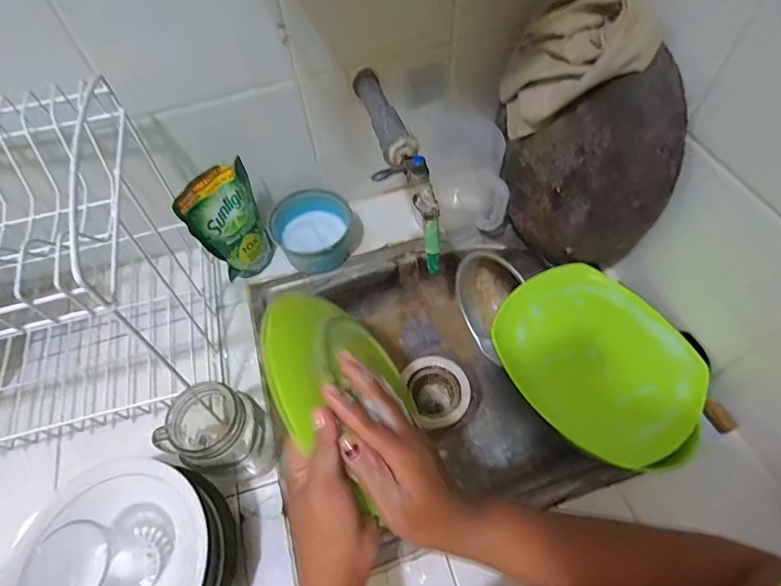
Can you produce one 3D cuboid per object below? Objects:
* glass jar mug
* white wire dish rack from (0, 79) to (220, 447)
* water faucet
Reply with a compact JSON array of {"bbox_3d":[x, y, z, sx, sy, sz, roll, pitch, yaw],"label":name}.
[{"bbox_3d":[-0.178,0.148,0.474,0.070,0.127,0.073,11,60,10],"label":"glass jar mug"},{"bbox_3d":[-0.483,0.029,0.463,0.517,0.292,0.256,-18,59,-8],"label":"white wire dish rack"},{"bbox_3d":[0.003,-0.148,0.516,0.053,0.102,0.236,-12,58,-5],"label":"water faucet"}]

